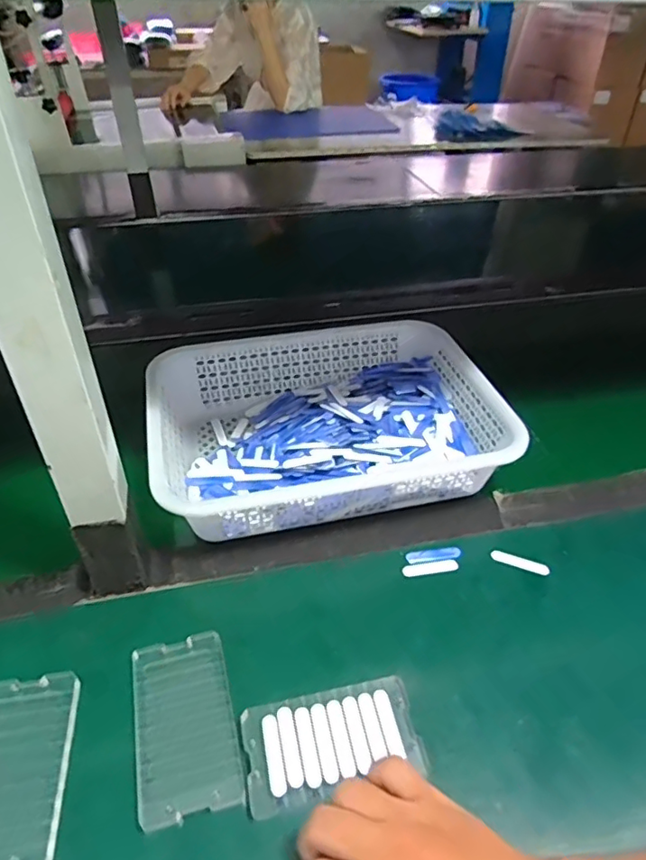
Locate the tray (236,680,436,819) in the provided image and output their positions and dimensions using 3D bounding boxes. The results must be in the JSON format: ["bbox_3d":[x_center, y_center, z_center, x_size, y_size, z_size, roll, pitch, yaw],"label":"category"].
[{"bbox_3d":[0.006,0.218,0.399,0.120,0.006,0.068,-10,40,-12],"label":"tray"}]

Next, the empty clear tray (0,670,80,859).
[{"bbox_3d":[-0.209,0.230,0.383,0.070,0.015,0.122,-7,41,-8],"label":"empty clear tray"}]

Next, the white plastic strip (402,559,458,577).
[{"bbox_3d":[0.099,0.126,0.517,0.052,0.004,0.013,-6,40,-7],"label":"white plastic strip"}]

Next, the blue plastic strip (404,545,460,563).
[{"bbox_3d":[0.104,0.116,0.530,0.051,0.004,0.015,-6,40,-7],"label":"blue plastic strip"}]

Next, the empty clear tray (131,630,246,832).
[{"bbox_3d":[-0.100,0.207,0.406,0.069,0.004,0.121,-11,41,-13],"label":"empty clear tray"}]

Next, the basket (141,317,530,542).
[{"bbox_3d":[0.001,-0.009,0.623,0.354,0.084,0.245,-8,41,-10],"label":"basket"}]

